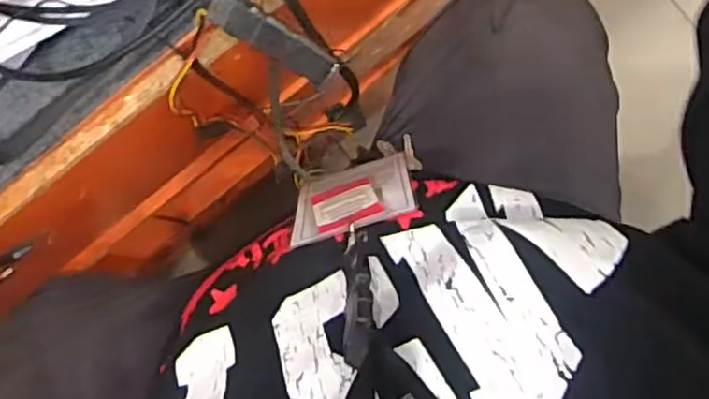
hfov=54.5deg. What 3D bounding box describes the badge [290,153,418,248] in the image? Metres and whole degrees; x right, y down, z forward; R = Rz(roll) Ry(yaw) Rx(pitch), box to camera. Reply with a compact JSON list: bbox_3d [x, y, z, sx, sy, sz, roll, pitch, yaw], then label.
[{"bbox_3d":[-0.001,-0.004,0.546,0.093,0.137,0.006,-17,112,6],"label":"badge"}]

